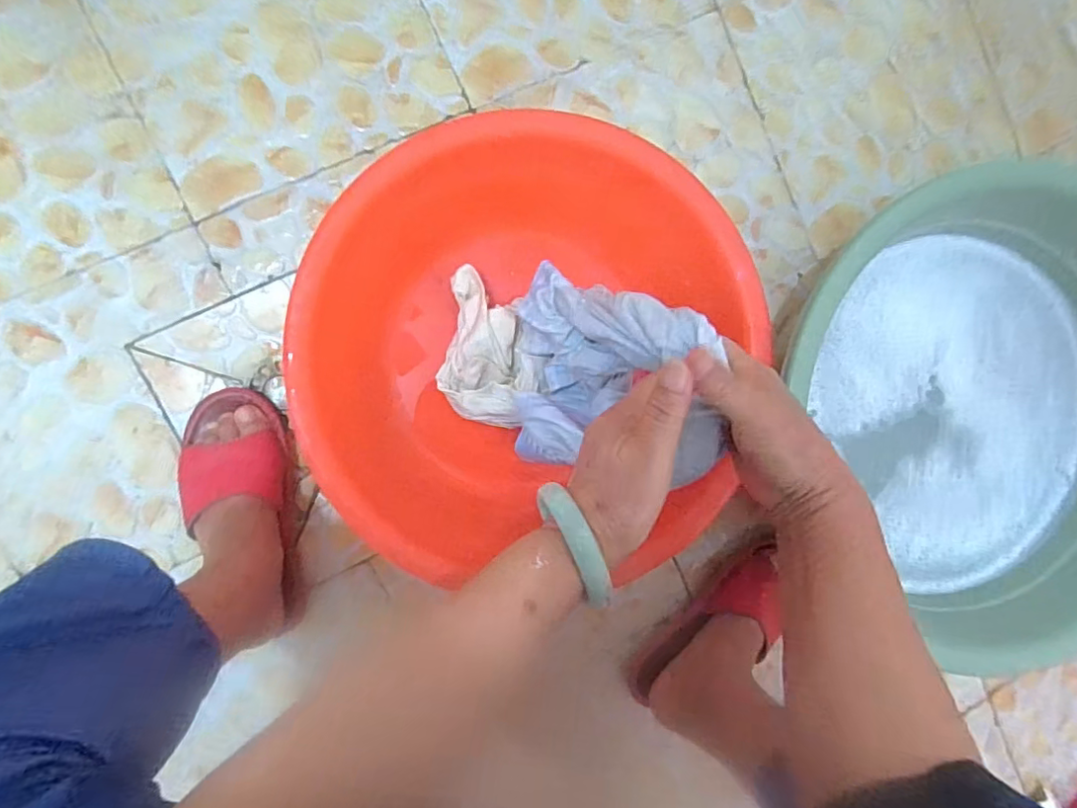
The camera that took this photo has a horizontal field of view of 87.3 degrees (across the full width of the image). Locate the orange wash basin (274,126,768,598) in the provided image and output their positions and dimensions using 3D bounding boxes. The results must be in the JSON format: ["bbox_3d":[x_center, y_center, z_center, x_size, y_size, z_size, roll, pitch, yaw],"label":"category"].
[{"bbox_3d":[-0.011,-0.054,0.538,0.396,0.149,0.364,-1,94,-8],"label":"orange wash basin"}]

